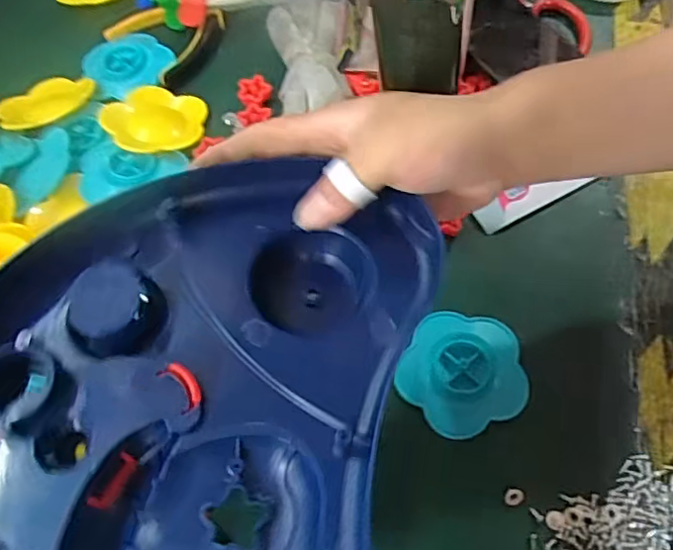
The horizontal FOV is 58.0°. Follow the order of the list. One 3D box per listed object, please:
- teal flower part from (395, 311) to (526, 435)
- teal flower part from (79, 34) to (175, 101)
[{"bbox_3d":[0.080,0.059,0.378,0.077,0.007,0.074,-2,62,4],"label":"teal flower part"},{"bbox_3d":[-0.178,-0.182,0.523,0.074,0.011,0.067,36,71,22],"label":"teal flower part"}]

